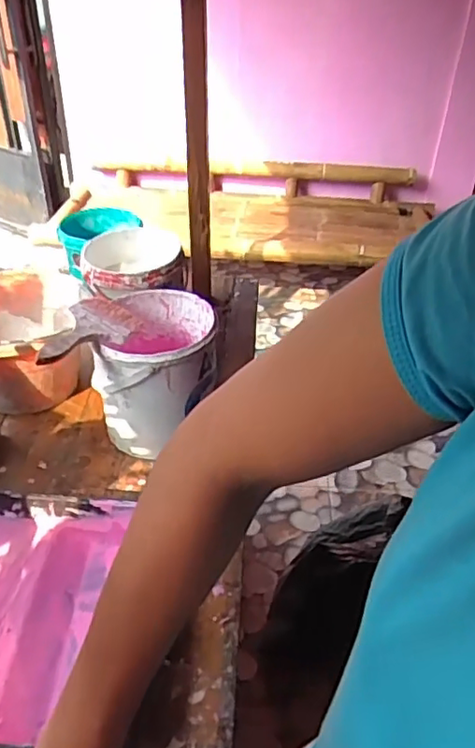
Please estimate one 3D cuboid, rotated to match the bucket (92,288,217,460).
[{"bbox_3d":[-0.119,-0.005,0.908,0.175,0.182,0.184,-2,39,1],"label":"bucket"}]

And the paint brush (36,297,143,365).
[{"bbox_3d":[-0.202,-0.055,0.796,0.088,0.018,0.195,29,30,5],"label":"paint brush"}]

